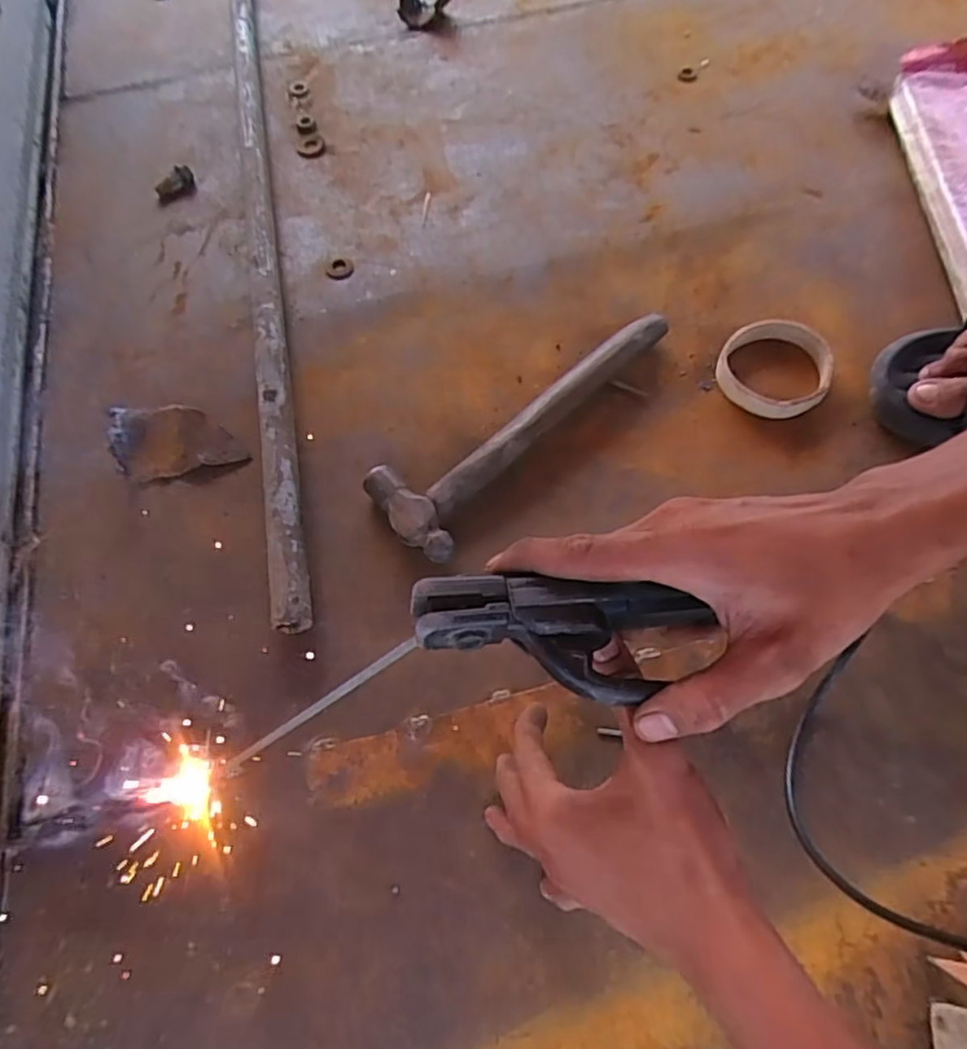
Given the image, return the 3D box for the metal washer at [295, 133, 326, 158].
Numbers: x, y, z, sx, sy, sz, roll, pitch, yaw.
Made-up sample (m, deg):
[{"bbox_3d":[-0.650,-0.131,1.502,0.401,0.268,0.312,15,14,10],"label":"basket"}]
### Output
[{"bbox_3d":[-0.185,-0.405,0.691,0.030,0.004,0.032,-12,63,-5],"label":"metal washer"}]

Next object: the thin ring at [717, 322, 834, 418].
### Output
[{"bbox_3d":[0.242,-0.132,0.537,0.086,0.021,0.092,-1,63,1],"label":"thin ring"}]

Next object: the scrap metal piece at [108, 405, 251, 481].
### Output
[{"bbox_3d":[-0.247,-0.075,0.519,0.090,0.027,0.065,-17,64,-7],"label":"scrap metal piece"}]

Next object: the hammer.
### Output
[{"bbox_3d":[0.036,-0.088,0.517,0.280,0.028,0.082,-42,69,-18],"label":"hammer"}]

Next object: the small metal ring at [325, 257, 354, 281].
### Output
[{"bbox_3d":[-0.136,-0.241,0.607,0.027,0.006,0.027,-1,63,1],"label":"small metal ring"}]

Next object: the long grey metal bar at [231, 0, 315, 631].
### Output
[{"bbox_3d":[-0.230,-0.361,0.653,0.026,0.031,0.934,-12,63,-4],"label":"long grey metal bar"}]

